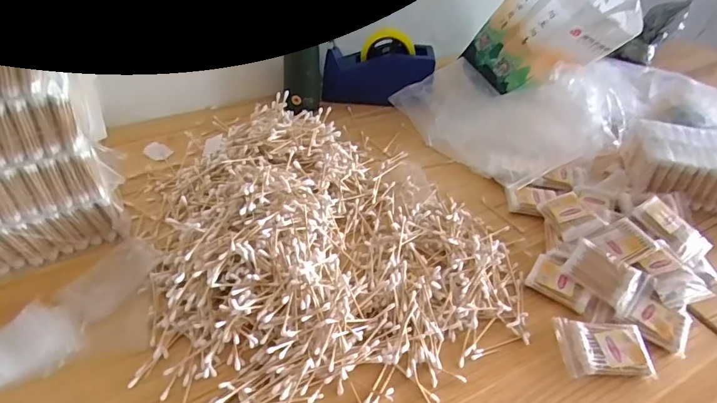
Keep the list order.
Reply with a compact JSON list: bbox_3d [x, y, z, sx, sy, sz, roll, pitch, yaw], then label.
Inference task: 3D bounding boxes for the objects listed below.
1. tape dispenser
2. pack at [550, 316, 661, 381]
[{"bbox_3d":[0.034,-0.243,0.828,0.196,0.110,0.067,-1,43,-5],"label":"tape dispenser"},{"bbox_3d":[0.270,0.161,0.501,0.093,0.015,0.063,2,46,-3],"label":"pack"}]

